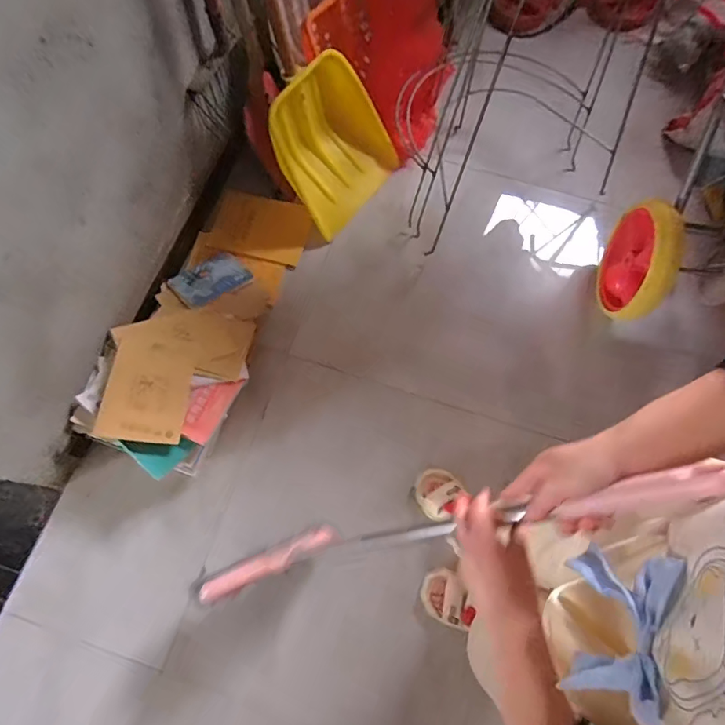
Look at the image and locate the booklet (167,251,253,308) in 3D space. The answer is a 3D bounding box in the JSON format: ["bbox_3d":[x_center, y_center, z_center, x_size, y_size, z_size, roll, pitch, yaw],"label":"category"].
[{"bbox_3d":[-0.423,-0.232,1.332,0.198,0.010,0.145,-38,65,-26],"label":"booklet"}]

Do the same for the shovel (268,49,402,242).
[{"bbox_3d":[-0.091,-0.630,1.386,0.357,0.403,0.081,-46,40,-11],"label":"shovel"}]

